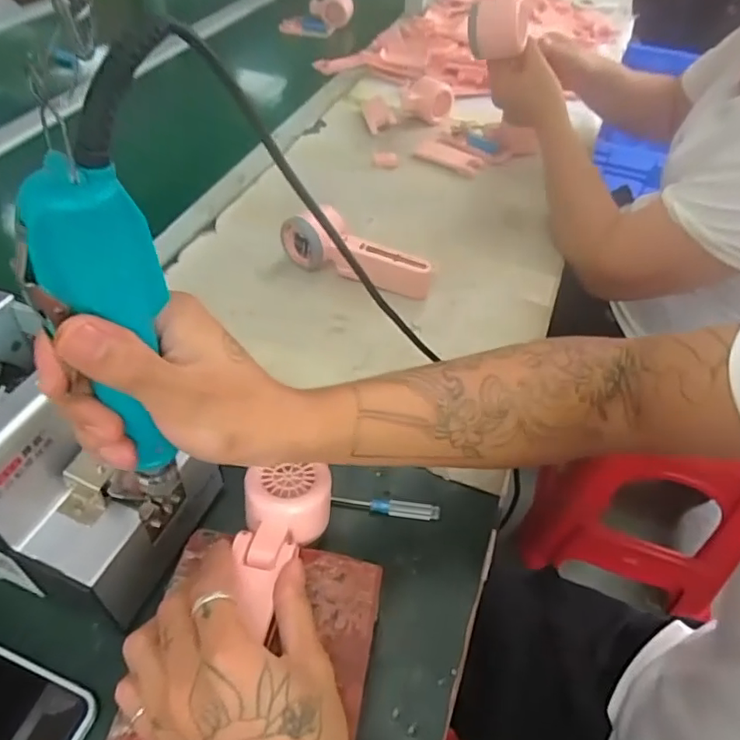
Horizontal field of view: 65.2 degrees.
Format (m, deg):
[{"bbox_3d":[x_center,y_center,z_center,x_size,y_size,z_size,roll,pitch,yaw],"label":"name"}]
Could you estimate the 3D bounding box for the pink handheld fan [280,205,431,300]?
[{"bbox_3d":[-0.013,-0.130,0.630,0.172,0.054,0.050,20,50,12],"label":"pink handheld fan"}]

